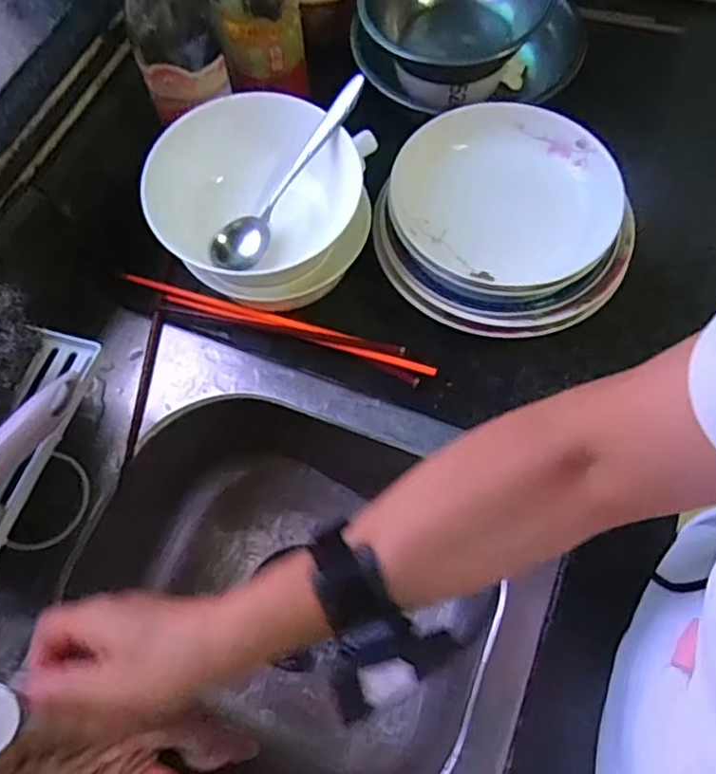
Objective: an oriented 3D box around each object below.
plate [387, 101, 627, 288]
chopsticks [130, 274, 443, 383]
[{"bbox_3d":[0.117,-0.158,0.511,0.176,0.031,0.158,-1,66,2],"label":"plate"},{"bbox_3d":[-0.069,-0.050,0.527,0.269,0.017,0.020,17,67,9],"label":"chopsticks"}]

